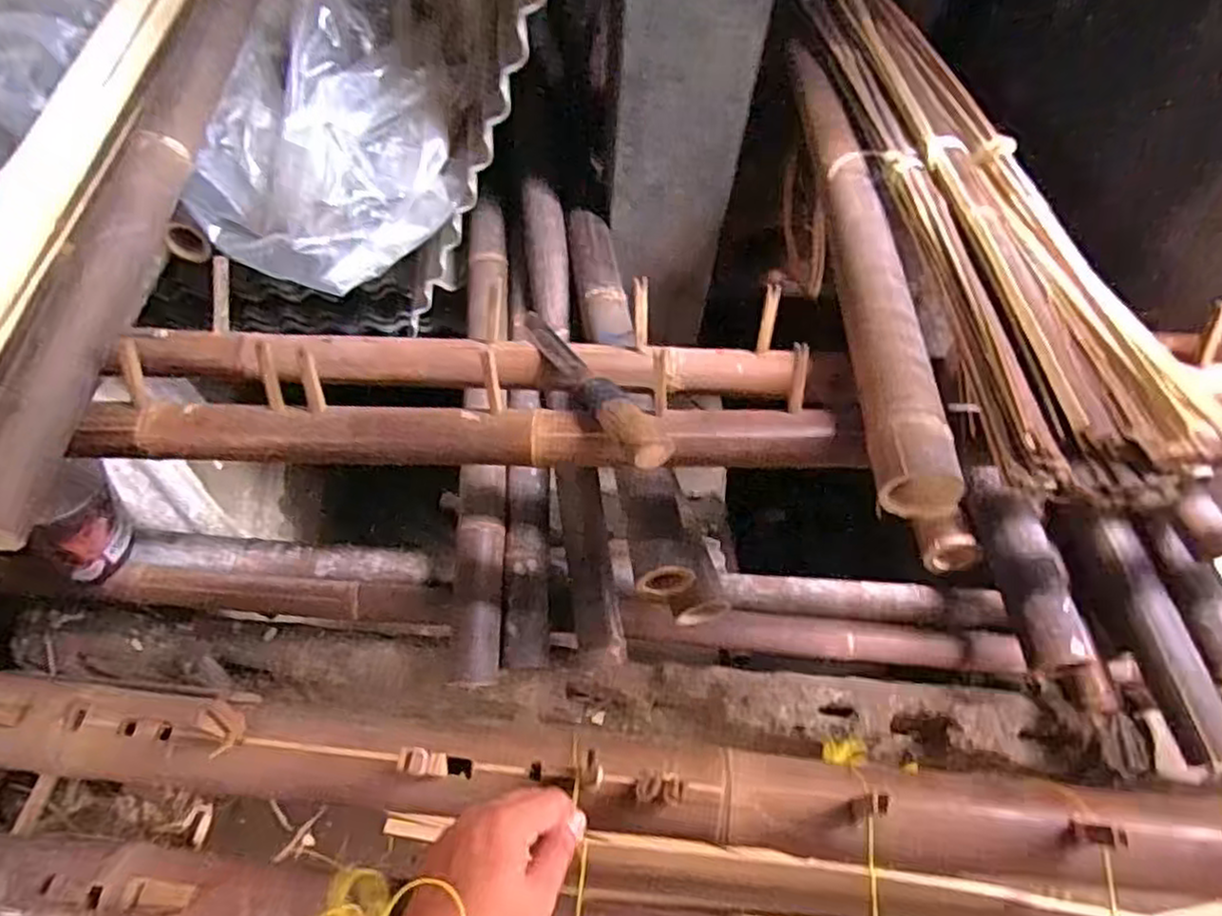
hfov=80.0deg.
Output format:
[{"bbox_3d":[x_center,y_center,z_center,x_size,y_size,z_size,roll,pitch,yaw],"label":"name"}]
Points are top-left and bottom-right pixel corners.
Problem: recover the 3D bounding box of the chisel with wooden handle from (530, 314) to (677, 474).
[{"bbox_3d":[-0.027,-0.082,0.772,0.041,0.033,0.286,-23,43,-18],"label":"chisel with wooden handle"}]

